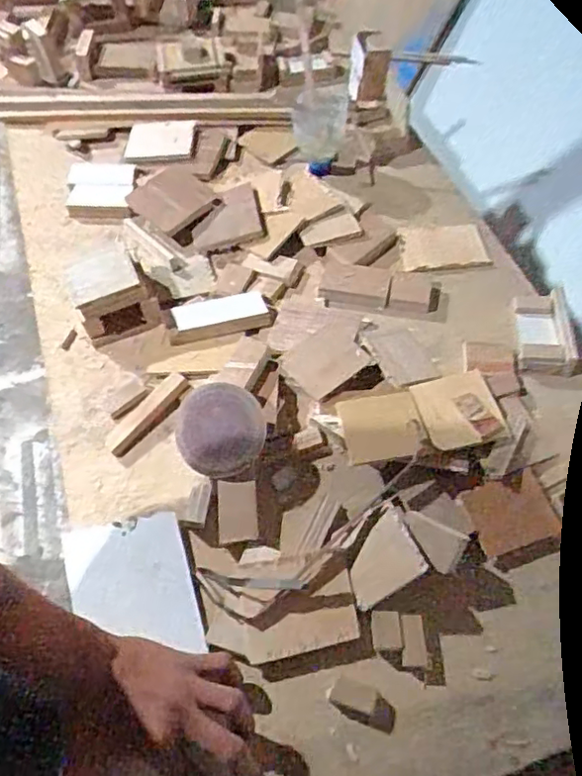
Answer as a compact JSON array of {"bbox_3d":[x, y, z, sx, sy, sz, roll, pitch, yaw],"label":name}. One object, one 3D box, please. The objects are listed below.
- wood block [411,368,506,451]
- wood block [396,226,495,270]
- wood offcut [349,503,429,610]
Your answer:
[{"bbox_3d":[0.154,0.021,0.565,0.072,0.022,0.075,-11,57,-3],"label":"wood block"},{"bbox_3d":[0.170,-0.161,0.686,0.095,0.006,0.063,-5,56,1],"label":"wood block"},{"bbox_3d":[0.072,0.139,0.494,0.064,0.007,0.055,-34,73,-1],"label":"wood offcut"}]

